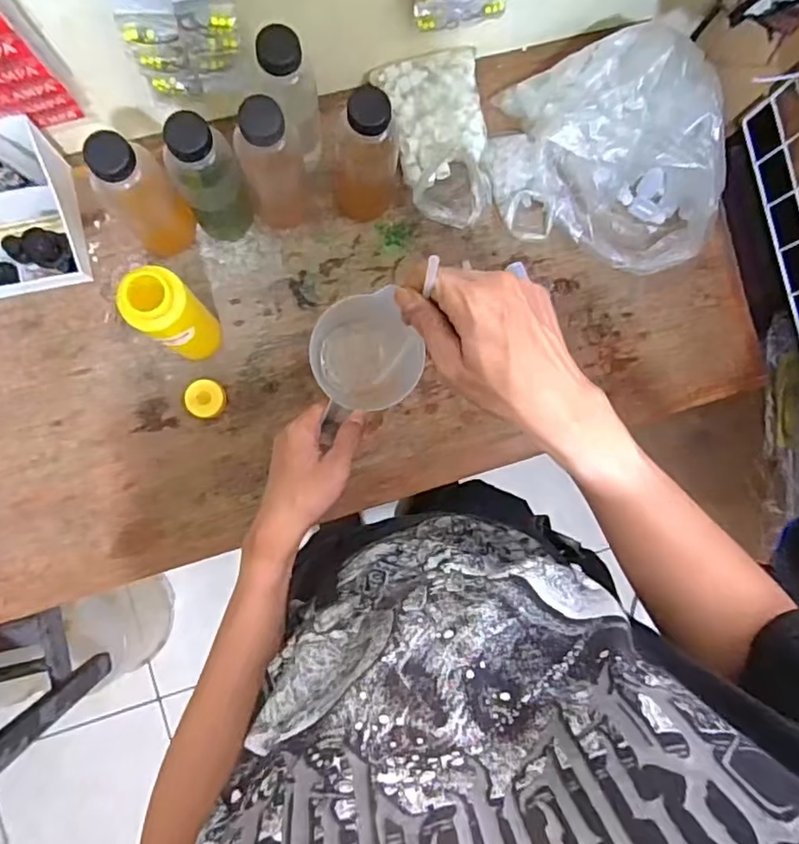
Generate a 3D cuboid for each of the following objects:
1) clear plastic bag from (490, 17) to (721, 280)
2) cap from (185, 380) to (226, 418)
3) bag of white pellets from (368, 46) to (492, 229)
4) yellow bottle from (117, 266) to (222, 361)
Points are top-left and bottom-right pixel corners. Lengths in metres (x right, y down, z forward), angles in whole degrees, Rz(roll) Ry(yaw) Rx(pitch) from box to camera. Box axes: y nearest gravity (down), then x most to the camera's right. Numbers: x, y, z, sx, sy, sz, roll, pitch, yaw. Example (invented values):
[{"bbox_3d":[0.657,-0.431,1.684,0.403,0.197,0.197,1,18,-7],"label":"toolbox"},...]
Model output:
[{"bbox_3d":[0.249,-0.309,0.679,0.230,0.136,0.207,13,85,-4],"label":"clear plastic bag"},{"bbox_3d":[-0.224,-0.026,0.685,0.044,0.011,0.043,0,86,-5],"label":"cap"},{"bbox_3d":[0.047,-0.341,0.703,0.115,0.050,0.195,-13,88,-6],"label":"bag of white pellets"},{"bbox_3d":[-0.222,-0.102,0.602,0.050,0.186,0.054,0,86,-5],"label":"yellow bottle"}]

